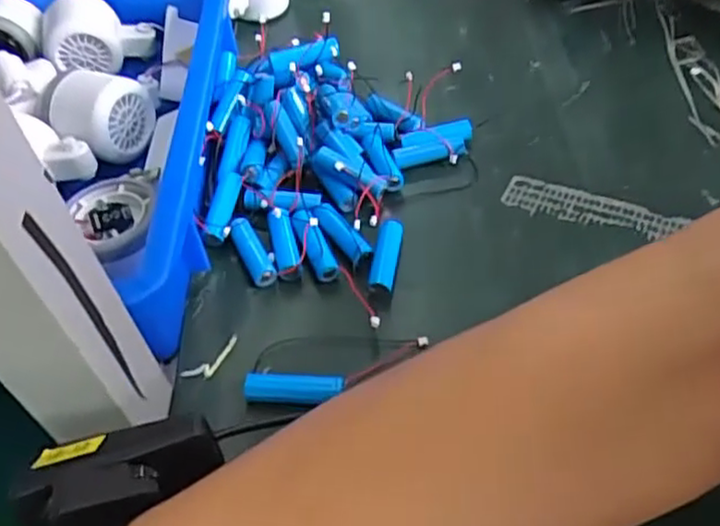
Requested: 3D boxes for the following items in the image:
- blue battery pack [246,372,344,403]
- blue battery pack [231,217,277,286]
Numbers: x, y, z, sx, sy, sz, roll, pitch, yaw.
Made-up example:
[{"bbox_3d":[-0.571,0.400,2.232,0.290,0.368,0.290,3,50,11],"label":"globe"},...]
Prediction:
[{"bbox_3d":[-0.033,0.064,0.342,0.049,0.011,0.013,-1,51,5],"label":"blue battery pack"},{"bbox_3d":[-0.063,-0.007,0.395,0.014,0.010,0.046,-24,52,-13],"label":"blue battery pack"}]

